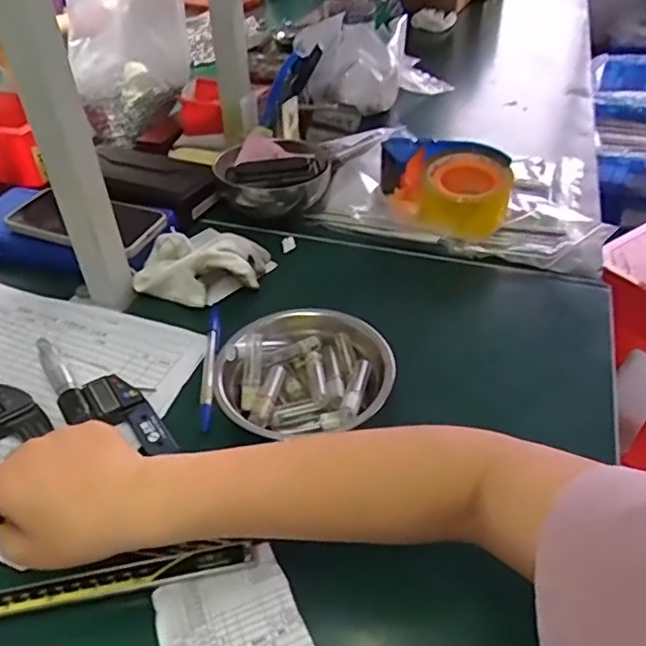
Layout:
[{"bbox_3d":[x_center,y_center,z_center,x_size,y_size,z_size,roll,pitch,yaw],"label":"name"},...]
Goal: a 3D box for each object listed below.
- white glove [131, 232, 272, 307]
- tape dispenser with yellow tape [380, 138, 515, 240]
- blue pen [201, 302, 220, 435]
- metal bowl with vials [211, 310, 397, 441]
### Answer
[{"bbox_3d":[-0.115,-0.056,0.565,0.132,0.049,0.085,-14,44,-13],"label":"white glove"},{"bbox_3d":[0.126,-0.146,0.620,0.134,0.073,0.067,19,46,21],"label":"tape dispenser with yellow tape"},{"bbox_3d":[-0.094,0.031,0.490,0.012,0.010,0.150,-5,42,-3],"label":"blue pen"},{"bbox_3d":[-0.014,0.045,0.439,0.129,0.058,0.114,-11,43,-10],"label":"metal bowl with vials"}]

